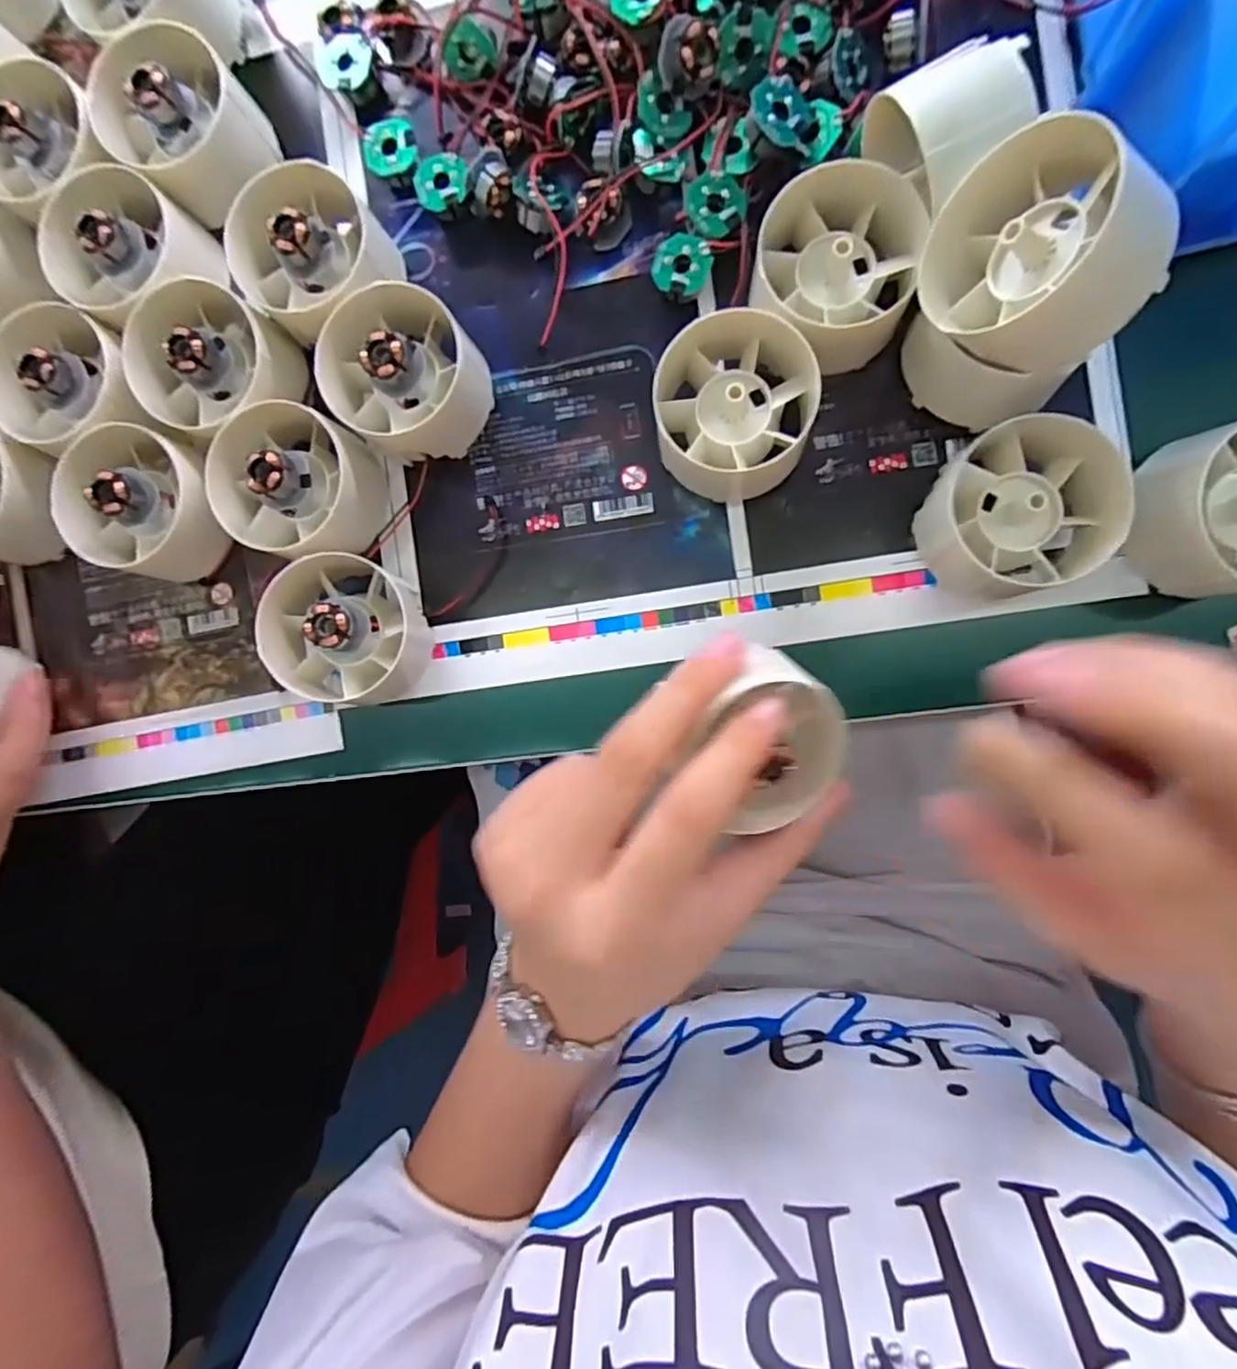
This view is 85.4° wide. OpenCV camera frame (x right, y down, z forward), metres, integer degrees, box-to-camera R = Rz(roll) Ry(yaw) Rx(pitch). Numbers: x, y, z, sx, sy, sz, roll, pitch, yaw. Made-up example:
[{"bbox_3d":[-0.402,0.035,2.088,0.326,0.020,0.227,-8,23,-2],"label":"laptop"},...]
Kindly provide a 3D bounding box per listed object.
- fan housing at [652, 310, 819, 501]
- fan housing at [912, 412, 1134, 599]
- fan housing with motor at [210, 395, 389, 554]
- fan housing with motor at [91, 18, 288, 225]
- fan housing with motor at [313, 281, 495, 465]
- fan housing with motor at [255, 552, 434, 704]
[{"bbox_3d":[0.040,-0.094,0.232,0.053,0.032,0.051,-8,88,6],"label":"fan housing"},{"bbox_3d":[0.128,-0.056,0.219,0.051,0.035,0.051,-10,88,6],"label":"fan housing"},{"bbox_3d":[-0.115,-0.072,0.246,0.052,0.043,0.051,0,89,6],"label":"fan housing with motor"},{"bbox_3d":[-0.160,-0.208,0.246,0.051,0.033,0.059,-38,85,4],"label":"fan housing with motor"},{"bbox_3d":[-0.076,-0.111,0.241,0.051,0.042,0.051,0,89,6],"label":"fan housing with motor"},{"bbox_3d":[-0.098,-0.019,0.245,0.046,0.043,0.050,0,89,6],"label":"fan housing with motor"}]

